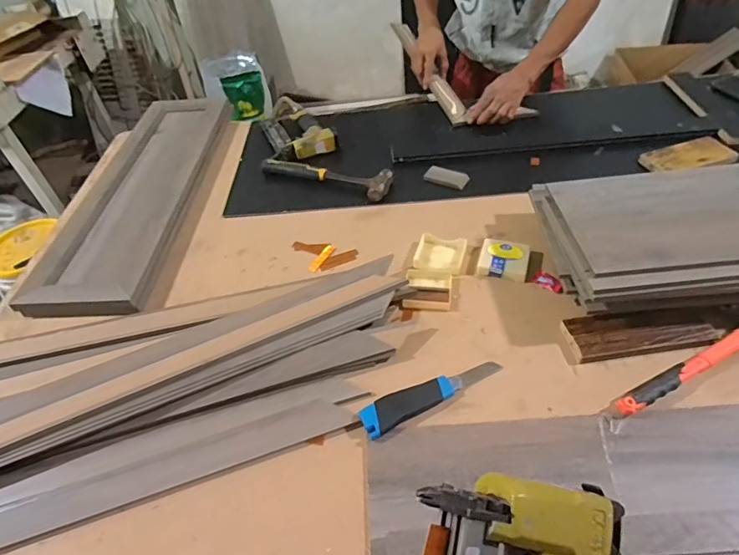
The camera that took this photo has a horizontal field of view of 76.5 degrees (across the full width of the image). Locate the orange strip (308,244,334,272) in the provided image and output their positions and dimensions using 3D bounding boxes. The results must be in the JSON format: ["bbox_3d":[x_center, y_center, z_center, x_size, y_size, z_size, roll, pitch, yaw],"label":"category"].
[{"bbox_3d":[-0.081,-0.033,0.802,0.017,0.008,0.060,23,53,26],"label":"orange strip"}]

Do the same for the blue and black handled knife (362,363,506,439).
[{"bbox_3d":[0.079,0.144,0.599,0.194,0.025,0.037,-25,48,-17],"label":"blue and black handled knife"}]

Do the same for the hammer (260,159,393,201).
[{"bbox_3d":[-0.093,-0.209,0.946,0.280,0.033,0.066,14,49,20],"label":"hammer"}]

